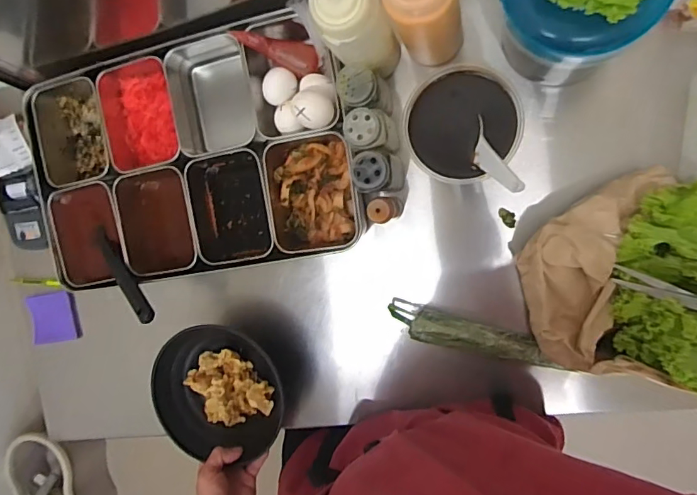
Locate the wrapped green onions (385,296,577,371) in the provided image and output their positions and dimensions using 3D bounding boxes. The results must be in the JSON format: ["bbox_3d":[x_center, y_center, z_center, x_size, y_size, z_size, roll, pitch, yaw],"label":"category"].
[{"bbox_3d":[0.143,0.105,0.576,0.201,0.037,0.041,14,84,21],"label":"wrapped green onions"}]

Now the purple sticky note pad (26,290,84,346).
[{"bbox_3d":[-0.450,0.108,0.740,0.070,0.008,0.077,-8,101,-5],"label":"purple sticky note pad"}]

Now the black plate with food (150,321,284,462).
[{"bbox_3d":[-0.165,0.190,0.640,0.164,0.066,0.164,-1,83,6],"label":"black plate with food"}]

